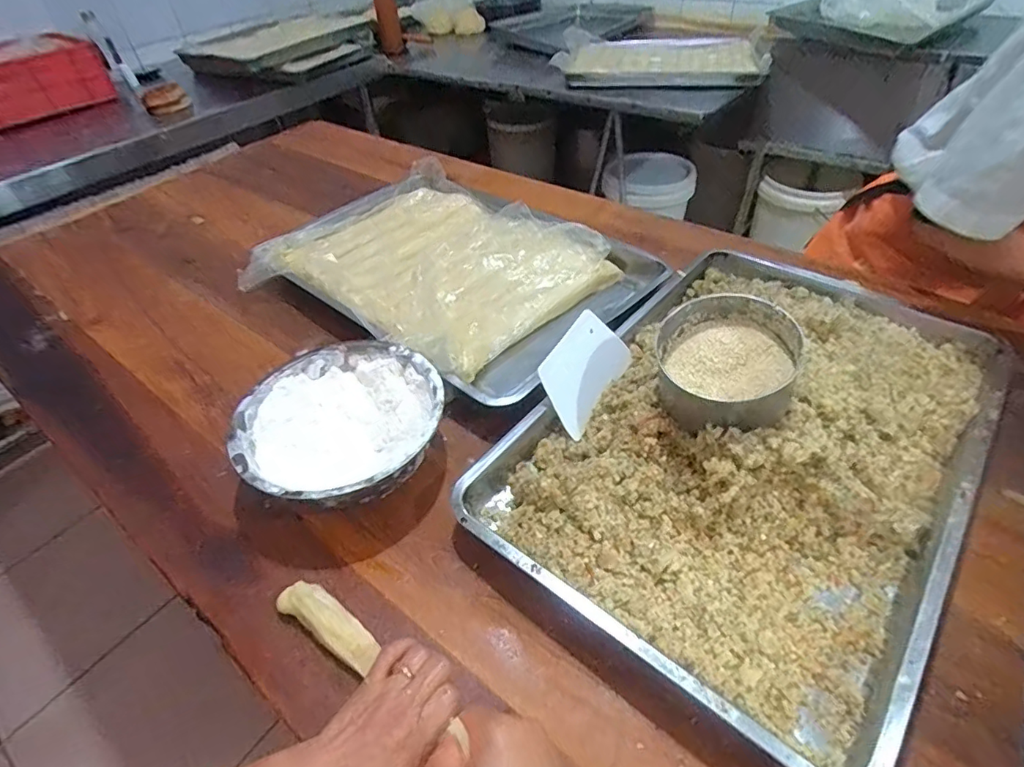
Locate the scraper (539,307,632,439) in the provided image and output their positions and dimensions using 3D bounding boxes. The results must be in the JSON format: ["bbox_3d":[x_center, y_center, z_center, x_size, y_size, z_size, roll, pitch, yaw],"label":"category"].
[{"bbox_3d":[0.086,-0.016,0.640,0.137,0.092,0.006,-50,20,-25],"label":"scraper"}]

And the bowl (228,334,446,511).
[{"bbox_3d":[-0.190,0.051,0.607,0.218,0.078,0.217,0,45,0],"label":"bowl"}]

